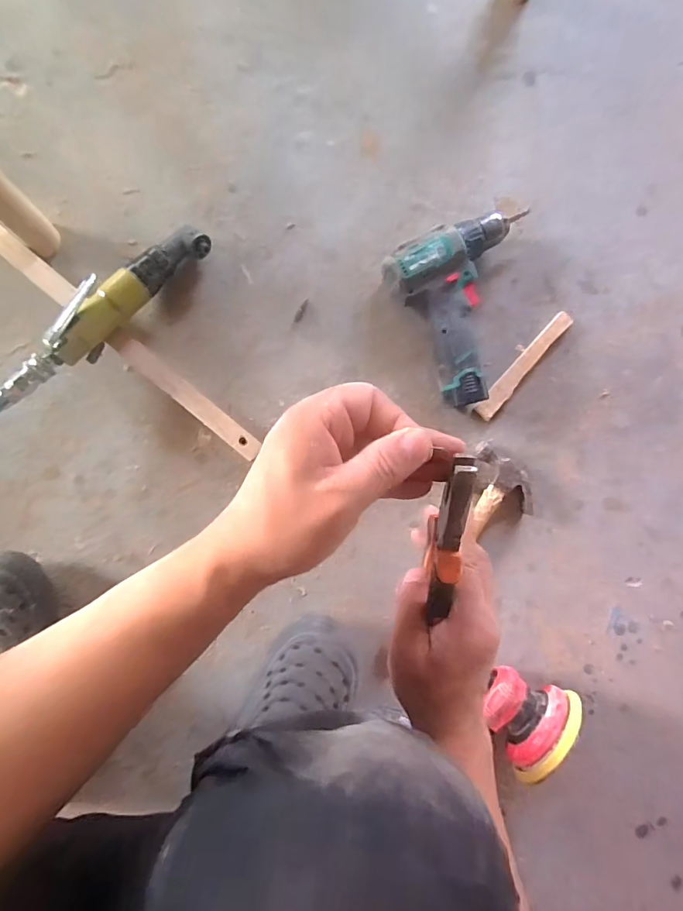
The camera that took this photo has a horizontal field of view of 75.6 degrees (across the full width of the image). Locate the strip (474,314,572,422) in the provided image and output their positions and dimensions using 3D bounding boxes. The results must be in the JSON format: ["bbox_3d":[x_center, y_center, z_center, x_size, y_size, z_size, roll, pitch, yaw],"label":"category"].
[{"bbox_3d":[0.230,-0.113,0.557,0.024,0.008,0.165,41,90,-8],"label":"strip"}]

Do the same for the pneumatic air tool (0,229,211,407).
[{"bbox_3d":[-0.258,-0.155,0.480,0.273,0.066,0.048,-44,97,-1],"label":"pneumatic air tool"}]

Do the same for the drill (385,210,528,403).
[{"bbox_3d":[0.154,-0.172,0.528,0.162,0.053,0.198,-24,97,-4],"label":"drill"}]

